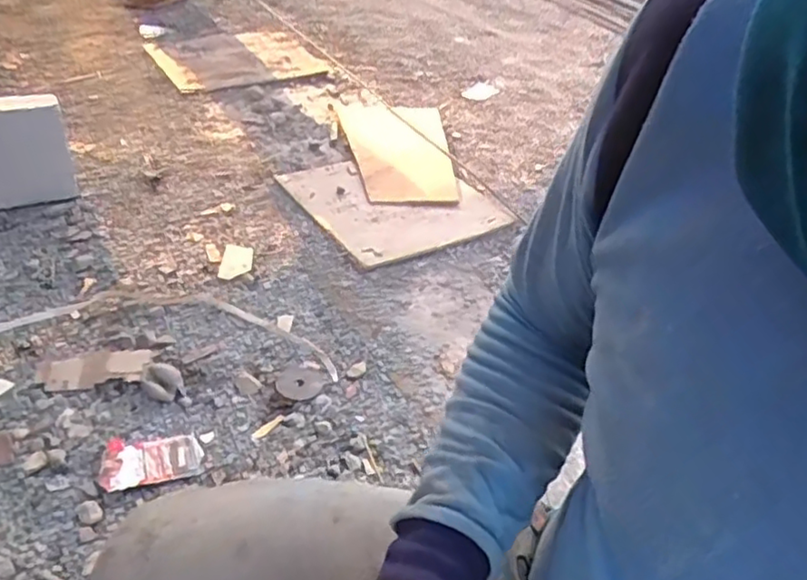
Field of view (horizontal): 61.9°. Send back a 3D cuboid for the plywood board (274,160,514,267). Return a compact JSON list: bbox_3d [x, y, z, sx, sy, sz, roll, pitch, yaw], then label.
[{"bbox_3d":[-0.023,-0.208,1.490,0.381,0.017,0.405,-18,44,-28],"label":"plywood board"}]

